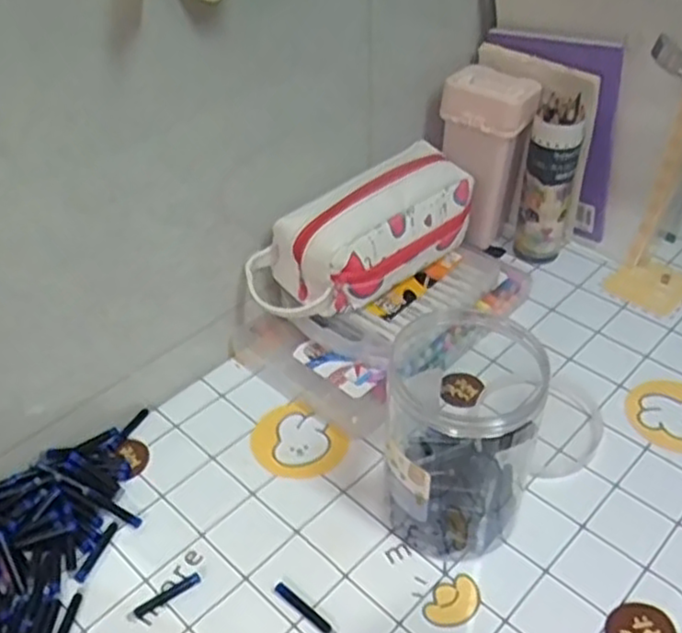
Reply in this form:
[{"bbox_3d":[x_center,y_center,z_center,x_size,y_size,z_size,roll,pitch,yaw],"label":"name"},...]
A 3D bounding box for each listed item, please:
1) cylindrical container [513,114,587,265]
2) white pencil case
[{"bbox_3d":[0.208,-0.130,0.727,0.050,0.158,0.048,11,42,15],"label":"cylindrical container"},{"bbox_3d":[0.020,-0.075,0.642,0.209,0.090,0.102,-31,49,-30],"label":"white pencil case"}]

